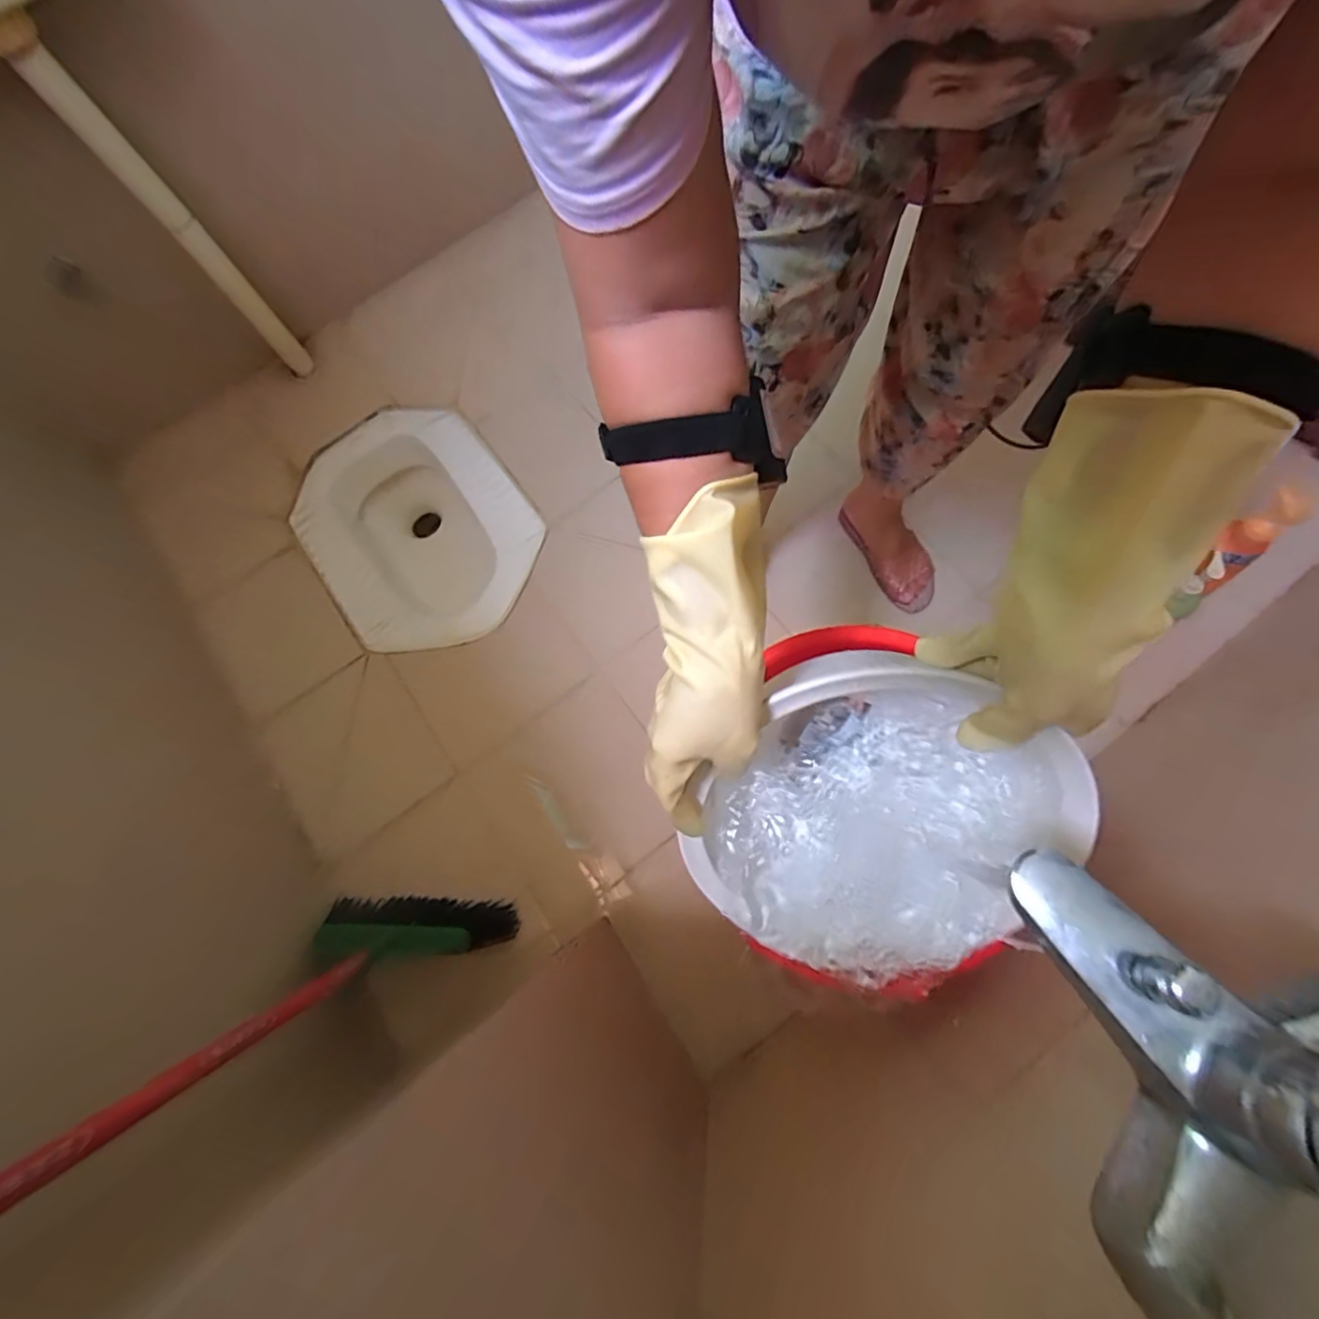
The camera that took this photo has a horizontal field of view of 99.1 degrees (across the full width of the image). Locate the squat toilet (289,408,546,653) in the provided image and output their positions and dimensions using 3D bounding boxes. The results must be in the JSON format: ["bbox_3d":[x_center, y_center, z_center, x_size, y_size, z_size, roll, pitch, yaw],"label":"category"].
[{"bbox_3d":[-0.495,-0.240,1.259,0.419,0.303,0.603,-34,74,-9],"label":"squat toilet"}]

